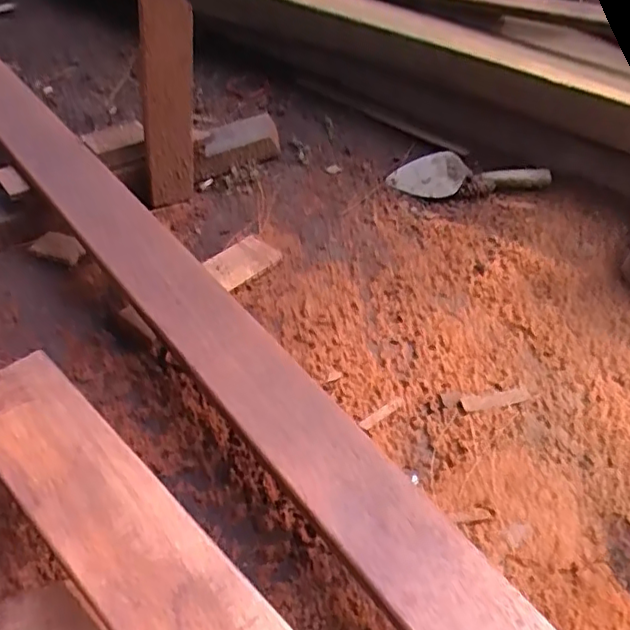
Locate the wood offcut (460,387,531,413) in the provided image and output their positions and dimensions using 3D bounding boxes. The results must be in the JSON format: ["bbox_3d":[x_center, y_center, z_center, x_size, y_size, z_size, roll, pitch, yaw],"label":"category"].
[{"bbox_3d":[0.207,0.094,0.694,0.092,0.008,0.020,-10,49,-19],"label":"wood offcut"}]

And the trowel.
[{"bbox_3d":[0.252,-0.222,0.990,0.262,0.043,0.063,0,46,-9],"label":"trowel"}]

